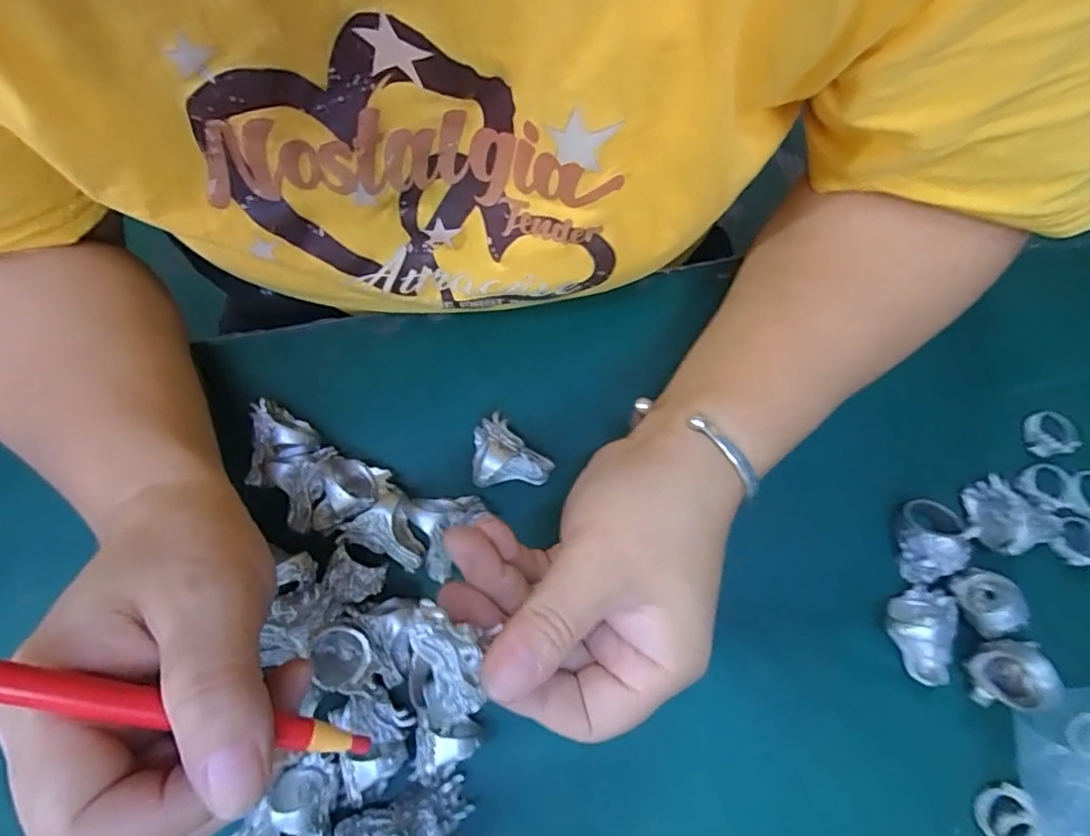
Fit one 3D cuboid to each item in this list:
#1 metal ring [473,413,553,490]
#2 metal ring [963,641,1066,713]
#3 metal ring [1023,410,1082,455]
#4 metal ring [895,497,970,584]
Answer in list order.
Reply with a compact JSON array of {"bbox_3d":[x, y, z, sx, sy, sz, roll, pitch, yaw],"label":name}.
[{"bbox_3d":[-0.020,0.020,0.277,0.040,0.028,0.029,43,81,8],"label":"metal ring"},{"bbox_3d":[0.196,0.108,0.250,0.015,0.034,0.025,-5,73,-23],"label":"metal ring"},{"bbox_3d":[0.242,0.007,0.287,0.022,0.008,0.021,0,78,0],"label":"metal ring"},{"bbox_3d":[0.171,0.053,0.267,0.024,0.028,0.037,26,79,5],"label":"metal ring"}]

